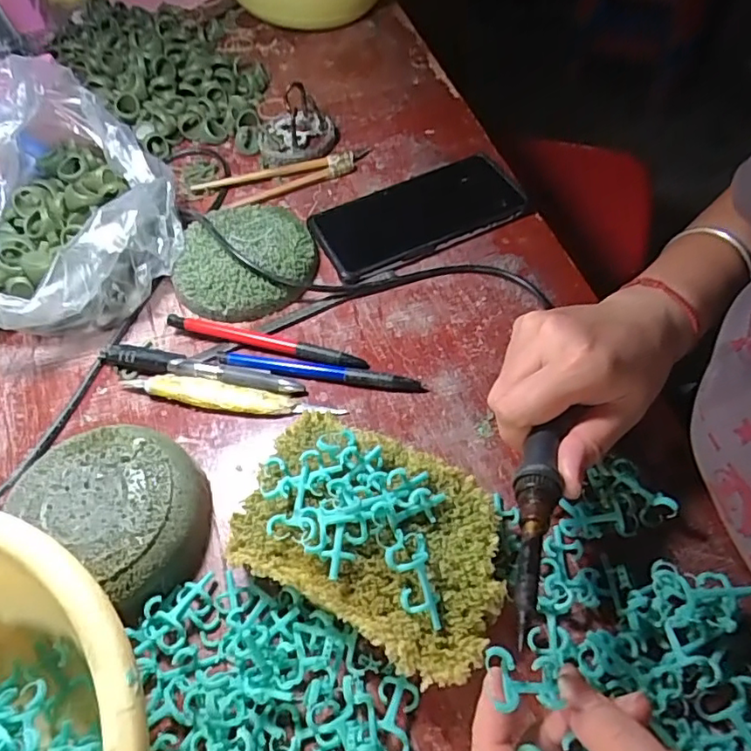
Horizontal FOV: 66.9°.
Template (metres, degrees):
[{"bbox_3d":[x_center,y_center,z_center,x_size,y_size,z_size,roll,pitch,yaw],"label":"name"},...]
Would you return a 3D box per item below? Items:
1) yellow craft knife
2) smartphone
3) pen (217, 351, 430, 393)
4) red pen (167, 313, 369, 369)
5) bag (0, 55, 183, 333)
[{"bbox_3d":[-0.096,0.013,0.367,0.147,0.007,0.019,8,56,8],"label":"yellow craft knife"},{"bbox_3d":[0.034,-0.129,0.450,0.163,0.015,0.078,-23,57,-12],"label":"smartphone"},{"bbox_3d":[-0.037,-0.003,0.373,0.138,0.009,0.012,8,56,8],"label":"pen"},{"bbox_3d":[-0.075,-0.024,0.387,0.141,0.013,0.013,13,57,11],"label":"red pen"},{"bbox_3d":[-0.245,-0.129,0.414,0.199,0.100,0.183,35,64,24],"label":"bag"}]

